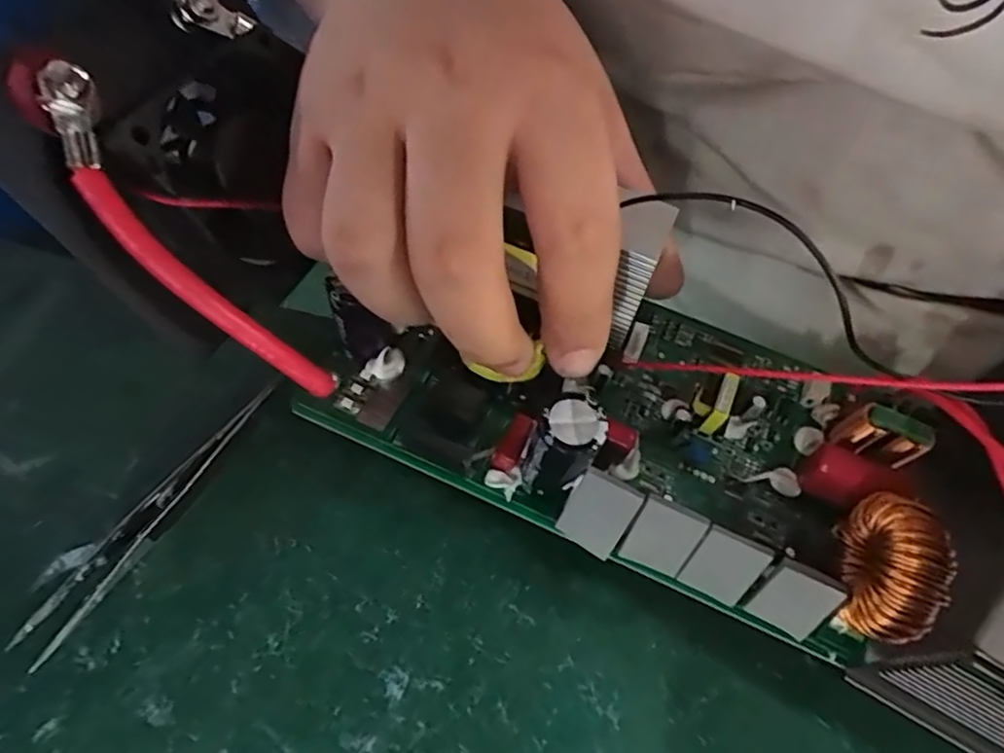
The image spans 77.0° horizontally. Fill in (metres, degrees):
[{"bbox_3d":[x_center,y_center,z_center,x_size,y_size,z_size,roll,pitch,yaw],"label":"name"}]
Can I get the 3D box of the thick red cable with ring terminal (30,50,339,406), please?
[{"bbox_3d":[-0.085,-0.031,0.175,0.020,0.107,0.016,-45,33,-17],"label":"thick red cable with ring terminal"}]

